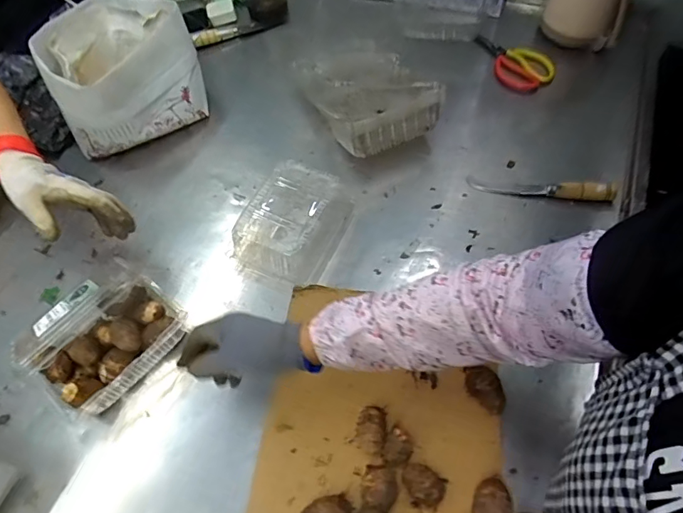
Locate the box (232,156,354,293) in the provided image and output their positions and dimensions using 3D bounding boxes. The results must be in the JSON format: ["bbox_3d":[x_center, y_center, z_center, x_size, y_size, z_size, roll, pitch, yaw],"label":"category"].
[{"bbox_3d":[-0.068,-0.045,0.665,0.122,0.082,0.159,17,60,15],"label":"box"}]

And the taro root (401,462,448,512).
[{"bbox_3d":[0.086,0.243,0.498,0.046,0.025,0.040,29,64,21],"label":"taro root"}]

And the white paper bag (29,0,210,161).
[{"bbox_3d":[-0.380,-0.312,0.799,0.222,0.157,0.242,38,67,24],"label":"white paper bag"}]

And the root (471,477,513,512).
[{"bbox_3d":[0.153,0.261,0.485,0.037,0.040,0.057,16,60,14],"label":"root"}]

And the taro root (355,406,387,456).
[{"bbox_3d":[0.033,0.197,0.532,0.034,0.032,0.052,8,58,10],"label":"taro root"}]

